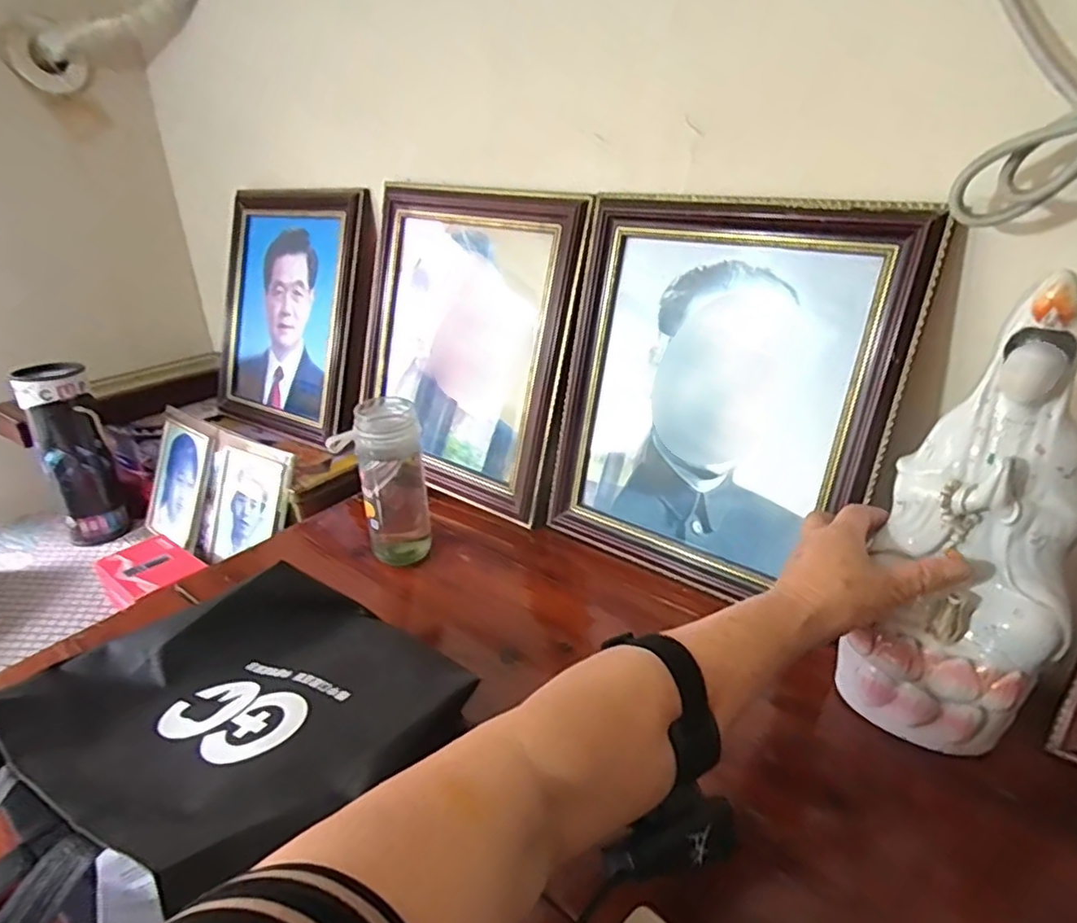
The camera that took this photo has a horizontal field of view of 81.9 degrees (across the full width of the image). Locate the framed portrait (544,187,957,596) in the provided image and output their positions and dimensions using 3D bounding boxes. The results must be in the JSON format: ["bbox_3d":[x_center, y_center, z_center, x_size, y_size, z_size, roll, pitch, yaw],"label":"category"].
[{"bbox_3d":[0.162,-0.054,0.597,0.312,0.364,0.023,19,19,34],"label":"framed portrait"}]

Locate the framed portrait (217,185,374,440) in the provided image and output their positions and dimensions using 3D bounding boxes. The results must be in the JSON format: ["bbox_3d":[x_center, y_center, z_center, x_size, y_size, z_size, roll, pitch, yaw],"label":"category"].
[{"bbox_3d":[-0.384,-0.230,0.960,0.343,0.361,0.047,17,11,31],"label":"framed portrait"}]

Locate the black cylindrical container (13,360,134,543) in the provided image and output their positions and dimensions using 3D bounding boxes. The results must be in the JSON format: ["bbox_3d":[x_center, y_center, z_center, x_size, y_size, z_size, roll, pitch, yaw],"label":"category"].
[{"bbox_3d":[-0.714,-0.009,0.958,0.094,0.266,0.075,-17,31,-29],"label":"black cylindrical container"}]

